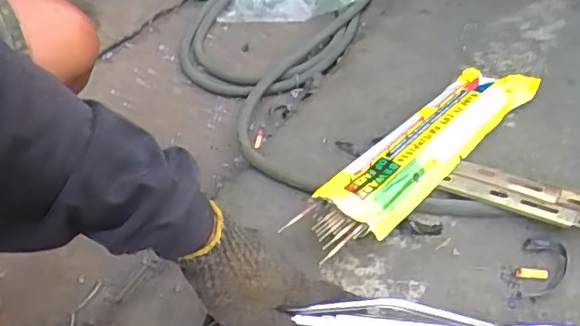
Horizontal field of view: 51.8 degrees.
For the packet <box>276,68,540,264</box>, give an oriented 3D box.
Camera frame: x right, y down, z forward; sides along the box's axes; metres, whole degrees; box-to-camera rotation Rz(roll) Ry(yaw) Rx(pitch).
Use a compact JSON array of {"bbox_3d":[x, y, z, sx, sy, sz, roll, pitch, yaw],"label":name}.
[{"bbox_3d":[0.149,-0.018,0.648,0.352,0.048,0.088,-37,51,-27],"label":"packet"}]

